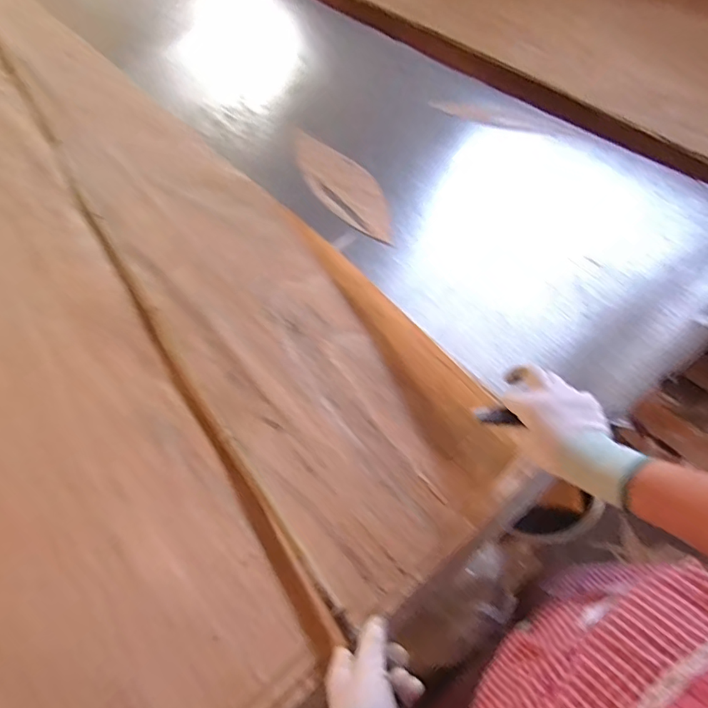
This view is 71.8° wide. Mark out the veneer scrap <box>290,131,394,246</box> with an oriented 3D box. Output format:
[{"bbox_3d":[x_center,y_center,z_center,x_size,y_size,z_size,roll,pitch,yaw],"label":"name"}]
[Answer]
[{"bbox_3d":[-0.026,-0.322,0.908,0.110,0.008,0.355,-21,57,-10],"label":"veneer scrap"}]

